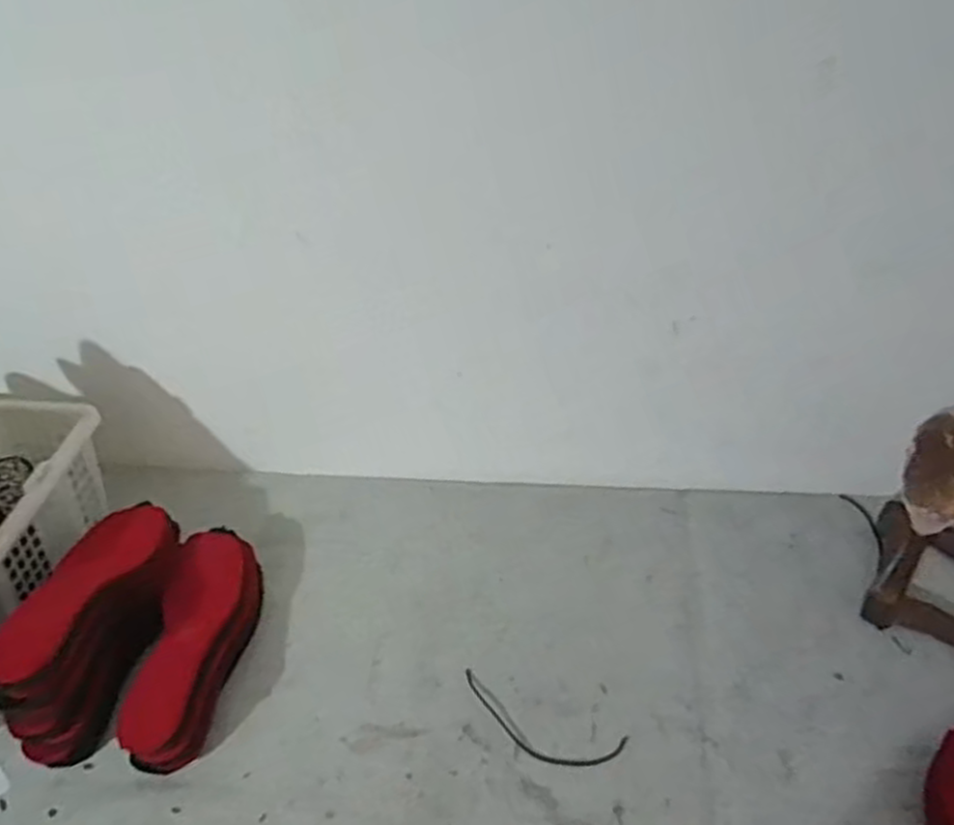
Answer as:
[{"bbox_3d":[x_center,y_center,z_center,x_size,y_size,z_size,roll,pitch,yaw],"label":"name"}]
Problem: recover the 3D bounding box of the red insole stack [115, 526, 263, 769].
[{"bbox_3d":[-0.271,0.217,0.742,0.076,0.082,0.240,3,39,5],"label":"red insole stack"}]

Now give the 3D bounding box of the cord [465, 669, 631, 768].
[{"bbox_3d":[0.054,0.293,0.708,0.162,0.006,0.052,16,42,20],"label":"cord"}]

